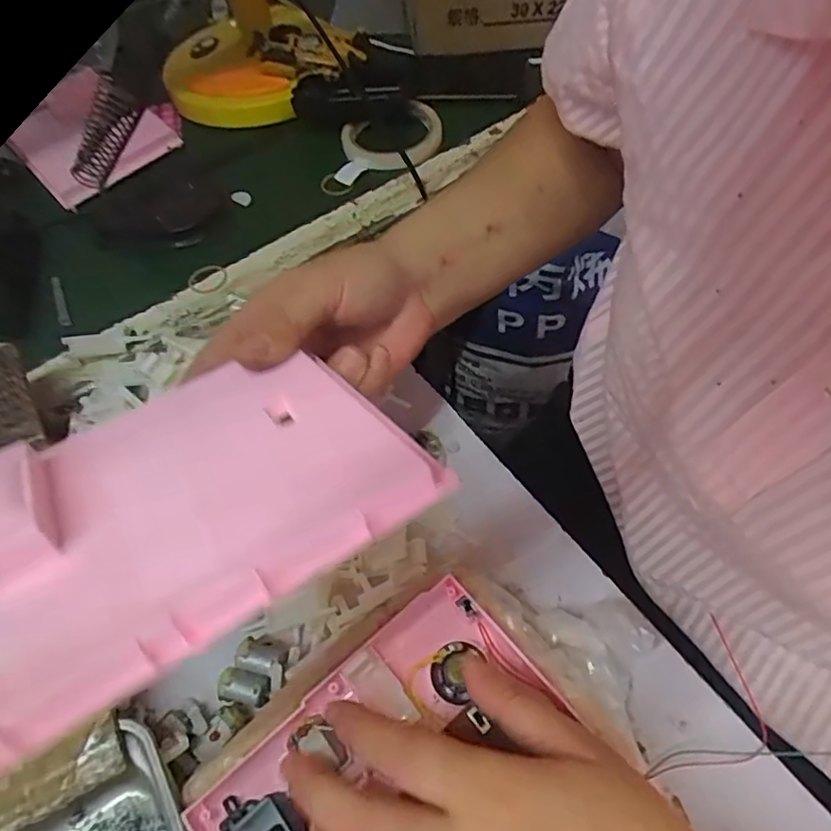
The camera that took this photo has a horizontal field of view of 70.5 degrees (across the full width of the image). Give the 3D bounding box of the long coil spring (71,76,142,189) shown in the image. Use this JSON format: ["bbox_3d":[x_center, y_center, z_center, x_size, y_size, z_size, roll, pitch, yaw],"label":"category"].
[{"bbox_3d":[-0.249,-0.216,0.469,0.028,0.113,0.035,26,56,-27],"label":"long coil spring"}]

